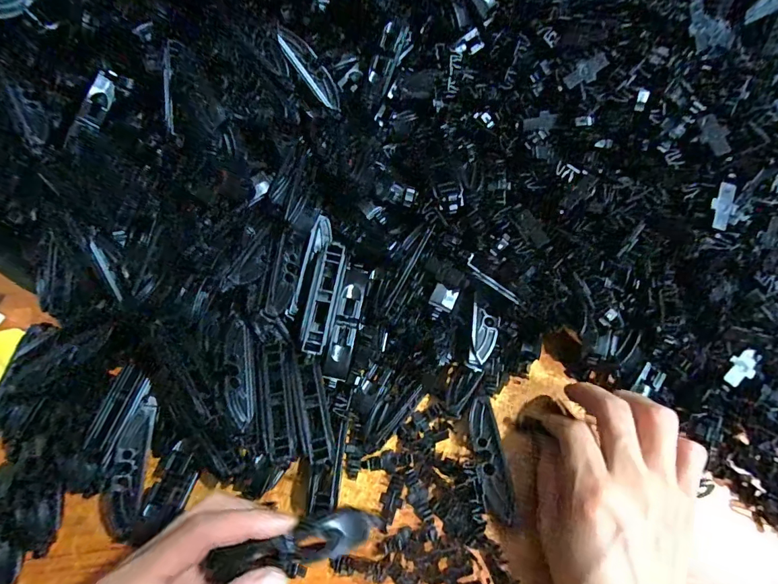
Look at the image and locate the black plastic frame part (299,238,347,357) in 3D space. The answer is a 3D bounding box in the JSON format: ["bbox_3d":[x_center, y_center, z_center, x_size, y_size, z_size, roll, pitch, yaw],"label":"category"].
[{"bbox_3d":[-0.043,0.004,0.282,0.020,0.012,0.075,9,77,10],"label":"black plastic frame part"}]

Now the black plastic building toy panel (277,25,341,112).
[{"bbox_3d":[-0.063,-0.180,0.345,0.022,0.070,0.005,-51,26,-24],"label":"black plastic building toy panel"}]

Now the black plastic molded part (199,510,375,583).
[{"bbox_3d":[-0.044,0.122,0.202,0.074,0.010,0.021,-5,57,-17],"label":"black plastic molded part"}]

